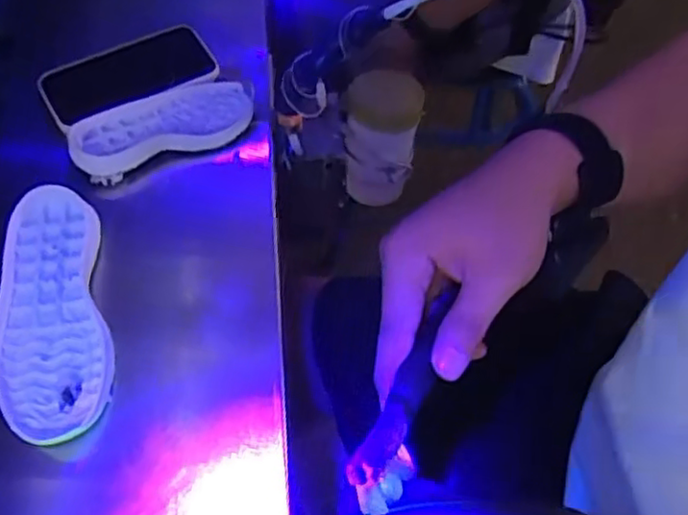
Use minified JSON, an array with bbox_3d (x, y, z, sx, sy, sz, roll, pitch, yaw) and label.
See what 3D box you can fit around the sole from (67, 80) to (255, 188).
[{"bbox_3d":[-0.158,-0.116,0.587,0.156,0.019,0.072,-21,64,-16],"label":"sole"}]

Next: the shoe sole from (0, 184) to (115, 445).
[{"bbox_3d":[-0.221,0.036,0.499,0.083,0.020,0.206,-11,62,-11],"label":"shoe sole"}]

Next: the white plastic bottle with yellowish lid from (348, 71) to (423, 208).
[{"bbox_3d":[0.036,-0.128,0.717,0.075,0.129,0.079,4,60,-2],"label":"white plastic bottle with yellowish lid"}]

